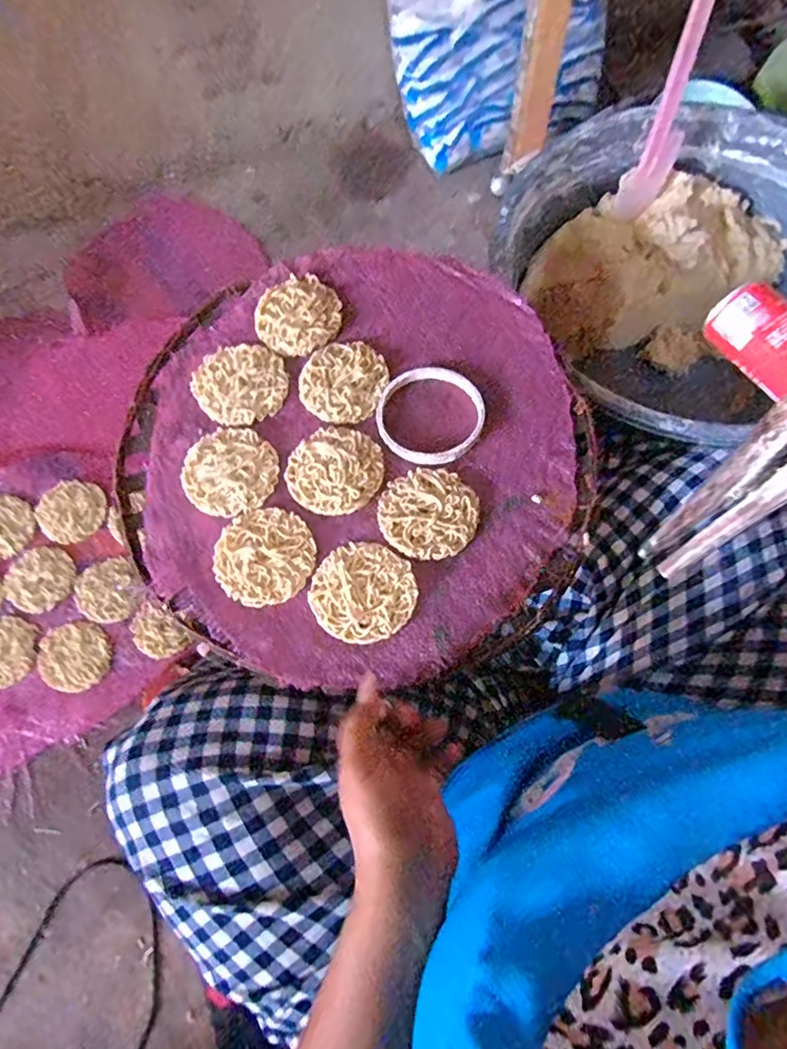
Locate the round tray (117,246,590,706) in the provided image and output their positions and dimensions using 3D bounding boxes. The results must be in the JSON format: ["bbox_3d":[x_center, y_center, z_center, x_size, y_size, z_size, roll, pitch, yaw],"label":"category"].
[{"bbox_3d":[-0.030,-0.064,0.445,0.371,0.027,0.377,-1,71,4],"label":"round tray"}]

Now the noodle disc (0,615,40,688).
[{"bbox_3d":[-0.444,0.142,0.606,0.081,0.005,0.075,-1,71,4],"label":"noodle disc"}]

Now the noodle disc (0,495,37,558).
[{"bbox_3d":[-0.475,0.002,0.648,0.081,0.005,0.075,-1,71,4],"label":"noodle disc"}]

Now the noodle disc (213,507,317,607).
[{"bbox_3d":[-0.100,0.023,0.415,0.074,0.006,0.075,-10,71,1],"label":"noodle disc"}]

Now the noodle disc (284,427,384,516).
[{"bbox_3d":[-0.048,-0.046,0.435,0.075,0.009,0.075,31,76,13],"label":"noodle disc"}]

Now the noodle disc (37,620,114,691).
[{"bbox_3d":[-0.358,0.148,0.603,0.080,0.005,0.074,-1,71,4],"label":"noodle disc"}]

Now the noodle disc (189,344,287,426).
[{"bbox_3d":[-0.134,-0.121,0.465,0.079,0.008,0.073,-1,71,4],"label":"noodle disc"}]

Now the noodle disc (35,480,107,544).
[{"bbox_3d":[-0.391,-0.018,0.650,0.075,0.010,0.076,-1,71,4],"label":"noodle disc"}]

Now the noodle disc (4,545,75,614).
[{"bbox_3d":[-0.415,0.062,0.628,0.084,0.007,0.074,24,75,12],"label":"noodle disc"}]

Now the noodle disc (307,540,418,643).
[{"bbox_3d":[-0.023,0.049,0.402,0.076,0.009,0.075,-1,71,4],"label":"noodle disc"}]

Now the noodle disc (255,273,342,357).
[{"bbox_3d":[-0.086,-0.190,0.485,0.077,0.008,0.072,-1,71,4],"label":"noodle disc"}]

